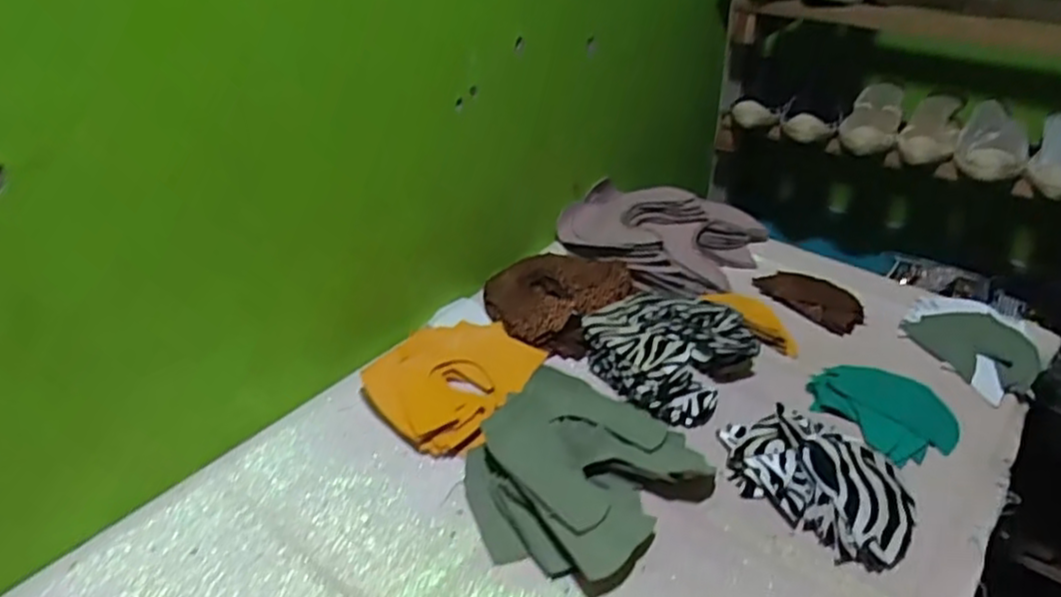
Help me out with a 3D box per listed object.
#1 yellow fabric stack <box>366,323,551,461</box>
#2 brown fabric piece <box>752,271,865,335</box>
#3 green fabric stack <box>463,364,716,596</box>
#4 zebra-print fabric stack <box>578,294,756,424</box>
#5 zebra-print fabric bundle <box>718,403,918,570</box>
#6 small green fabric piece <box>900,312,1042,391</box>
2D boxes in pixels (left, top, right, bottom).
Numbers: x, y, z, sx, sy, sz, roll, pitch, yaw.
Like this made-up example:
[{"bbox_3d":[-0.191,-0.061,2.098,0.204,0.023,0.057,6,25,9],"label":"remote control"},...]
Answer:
[{"bbox_3d":[-0.081,0.089,0.806,0.157,0.041,0.196,20,38,27],"label":"yellow fabric stack"},{"bbox_3d":[0.369,-0.004,0.941,0.080,0.020,0.142,-20,38,-27],"label":"brown fabric piece"},{"bbox_3d":[0.047,0.161,0.689,0.216,0.053,0.201,-28,43,-36],"label":"green fabric stack"},{"bbox_3d":[0.155,0.043,0.821,0.172,0.045,0.181,25,41,33],"label":"zebra-print fabric stack"},{"bbox_3d":[0.273,0.161,0.680,0.122,0.036,0.180,-25,41,-32],"label":"zebra-print fabric bundle"},{"bbox_3d":[0.525,0.054,0.842,0.095,0.032,0.132,-11,35,-16],"label":"small green fabric piece"}]

